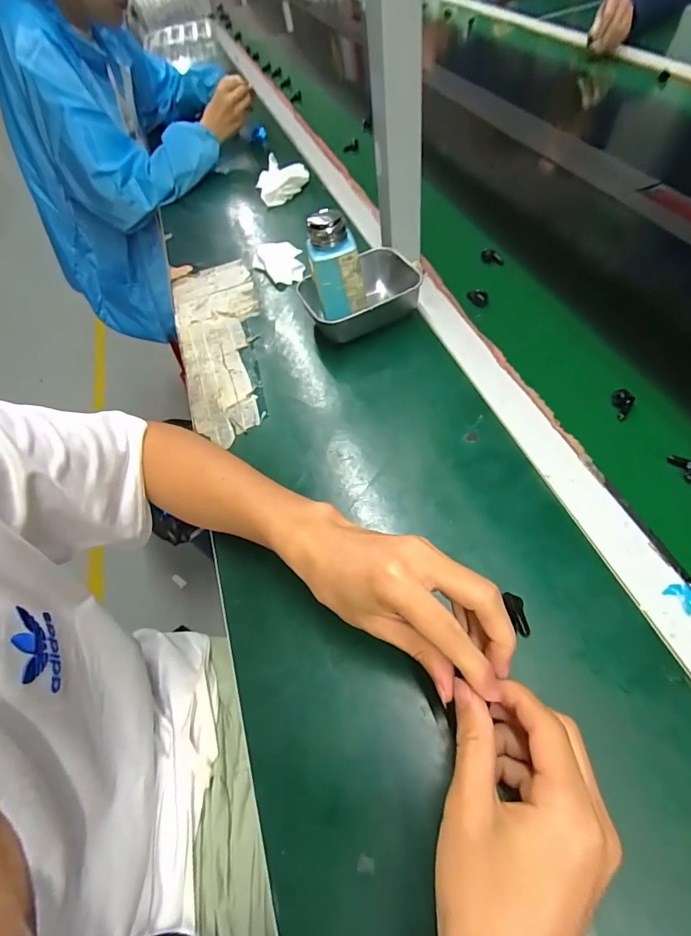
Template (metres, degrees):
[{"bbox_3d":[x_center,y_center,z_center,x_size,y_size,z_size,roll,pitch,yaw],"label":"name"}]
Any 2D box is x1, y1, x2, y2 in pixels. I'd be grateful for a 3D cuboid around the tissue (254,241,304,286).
[{"bbox_3d":[-0.099,-0.304,0.656,0.069,0.018,0.102,-20,54,-4],"label":"tissue"}]

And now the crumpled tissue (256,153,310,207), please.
[{"bbox_3d":[-0.121,-0.516,0.788,0.075,0.039,0.089,36,68,29],"label":"crumpled tissue"}]

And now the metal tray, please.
[{"bbox_3d":[0.024,-0.209,0.544,0.149,0.052,0.113,-22,55,-5],"label":"metal tray"}]

